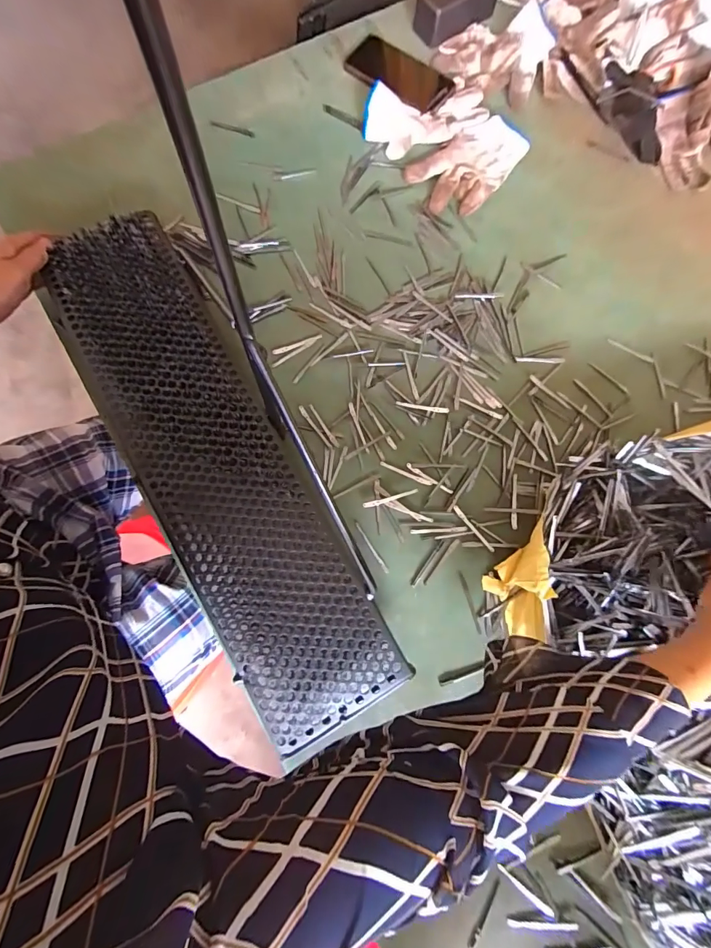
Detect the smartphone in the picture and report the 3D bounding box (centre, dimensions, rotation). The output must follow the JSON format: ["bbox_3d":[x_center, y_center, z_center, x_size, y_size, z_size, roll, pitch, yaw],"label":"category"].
[{"bbox_3d":[0.070,-0.601,0.612,0.161,0.013,0.077,39,80,7],"label":"smartphone"}]

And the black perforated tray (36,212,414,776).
[{"bbox_3d":[-0.158,-0.016,0.423,0.154,0.016,0.584,-30,81,-7],"label":"black perforated tray"}]

